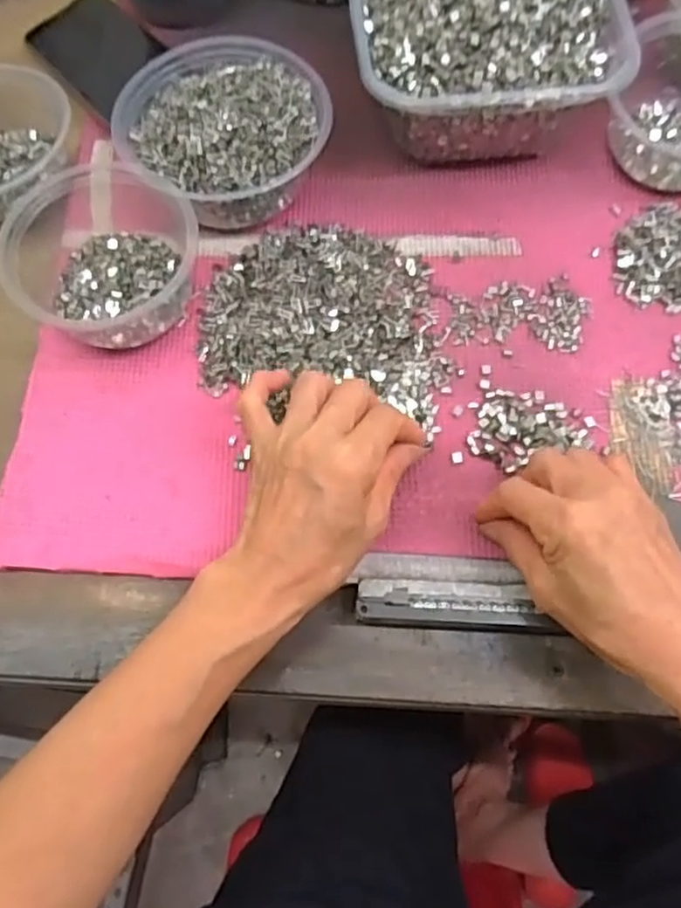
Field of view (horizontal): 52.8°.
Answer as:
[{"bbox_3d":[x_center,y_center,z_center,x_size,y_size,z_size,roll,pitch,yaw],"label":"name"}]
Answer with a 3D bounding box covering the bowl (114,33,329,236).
[{"bbox_3d":[-0.078,-0.217,0.465,0.127,0.056,0.137,0,71,1],"label":"bowl"}]

